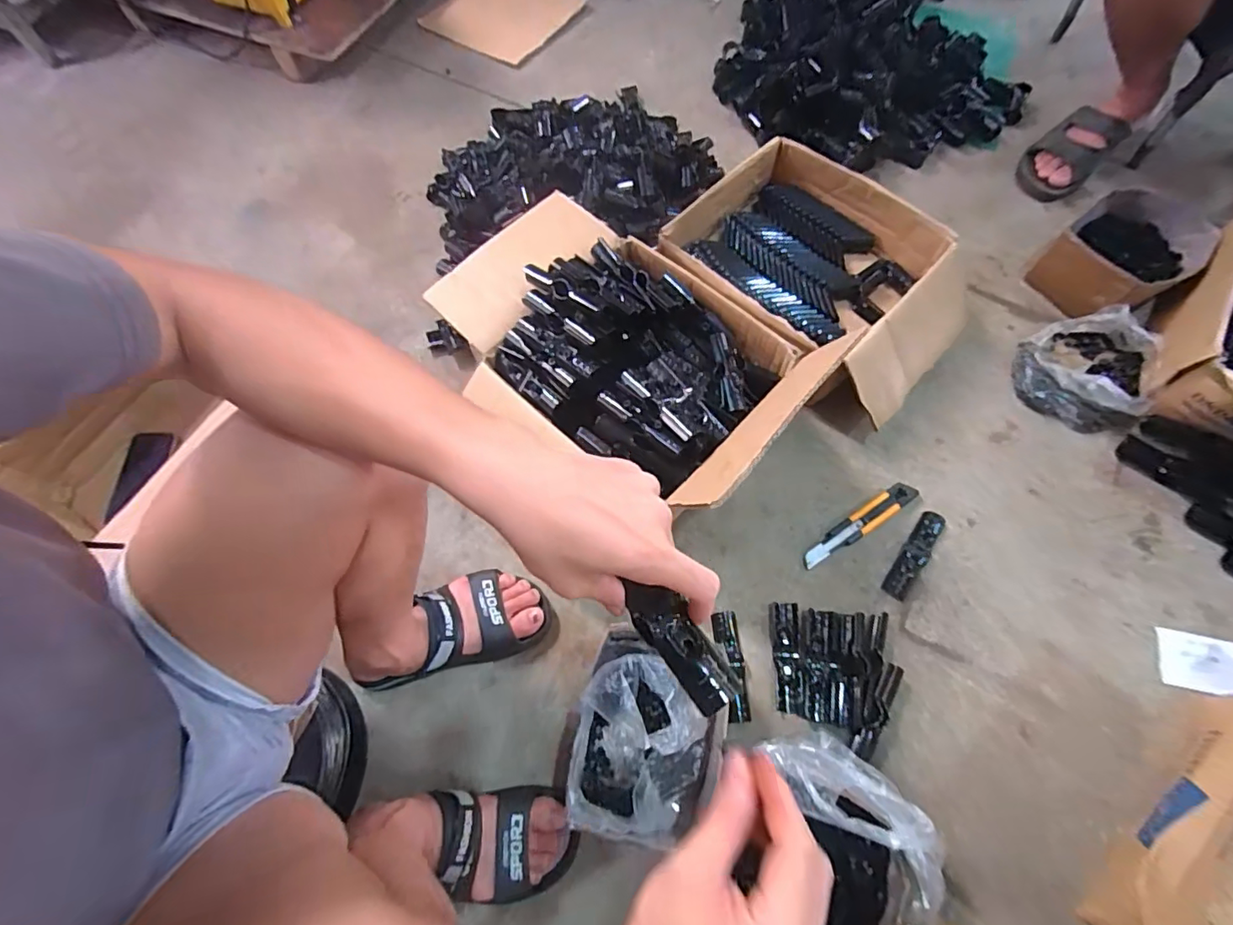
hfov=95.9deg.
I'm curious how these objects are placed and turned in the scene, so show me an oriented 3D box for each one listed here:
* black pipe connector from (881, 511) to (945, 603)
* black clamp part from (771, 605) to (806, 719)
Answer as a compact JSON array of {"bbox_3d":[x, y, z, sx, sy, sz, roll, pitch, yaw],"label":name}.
[{"bbox_3d":[0.398,0.119,0.734,0.031,0.023,0.133,34,73,16],"label":"black pipe connector"},{"bbox_3d":[0.215,0.244,0.698,0.033,0.014,0.130,1,67,3],"label":"black clamp part"}]

